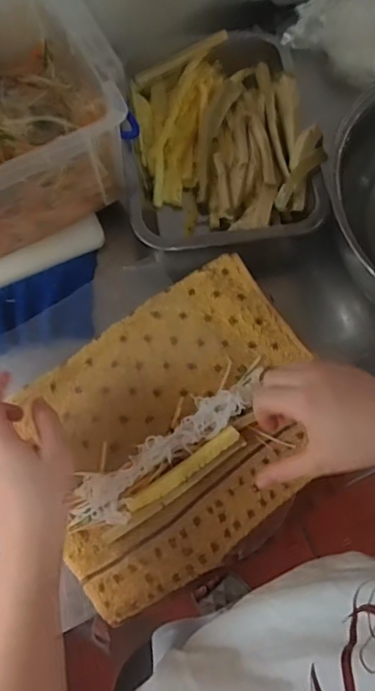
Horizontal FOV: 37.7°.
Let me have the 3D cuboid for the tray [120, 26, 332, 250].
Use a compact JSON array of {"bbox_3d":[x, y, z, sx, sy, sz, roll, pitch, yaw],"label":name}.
[{"bbox_3d":[0.032,-0.216,0.574,0.192,0.056,0.243,-4,70,-2],"label":"tray"}]

